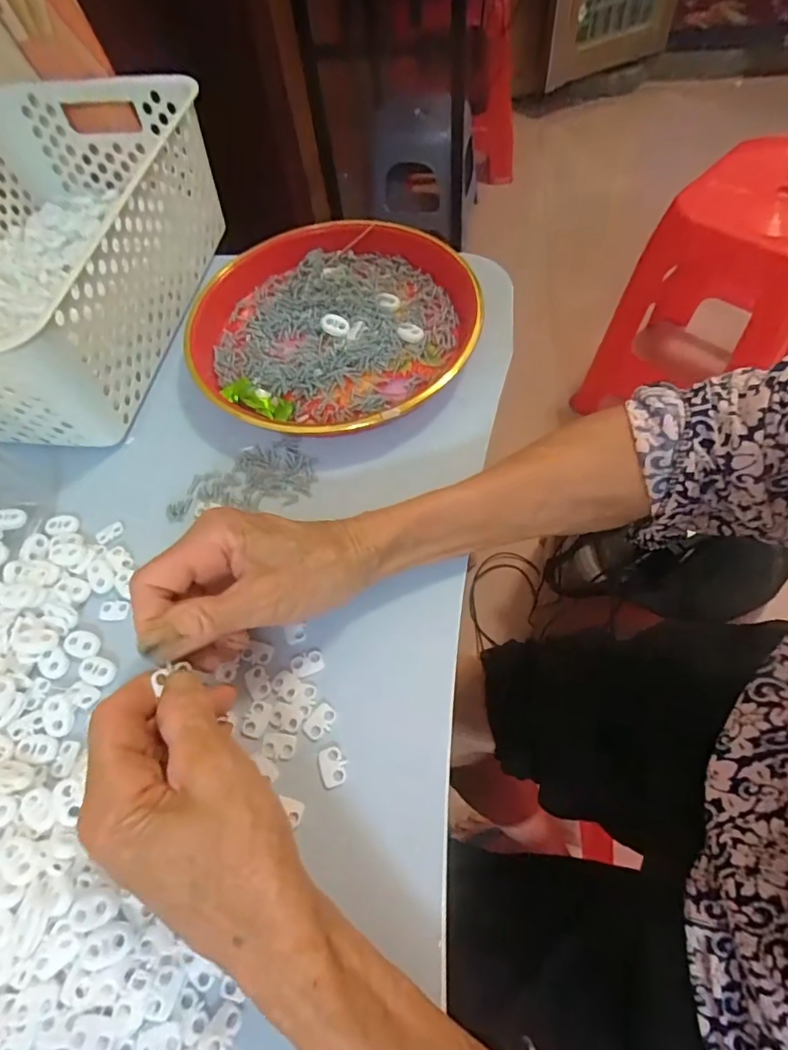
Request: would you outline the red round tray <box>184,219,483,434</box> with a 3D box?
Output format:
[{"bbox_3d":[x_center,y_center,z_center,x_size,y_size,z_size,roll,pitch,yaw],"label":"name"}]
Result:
[{"bbox_3d":[-0.045,-0.153,0.414,0.209,0.030,0.213,-2,60,3],"label":"red round tray"}]

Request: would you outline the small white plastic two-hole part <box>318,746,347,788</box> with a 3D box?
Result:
[{"bbox_3d":[-0.031,0.122,0.273,0.013,0.004,0.018,-15,60,-5],"label":"small white plastic two-hole part"}]

